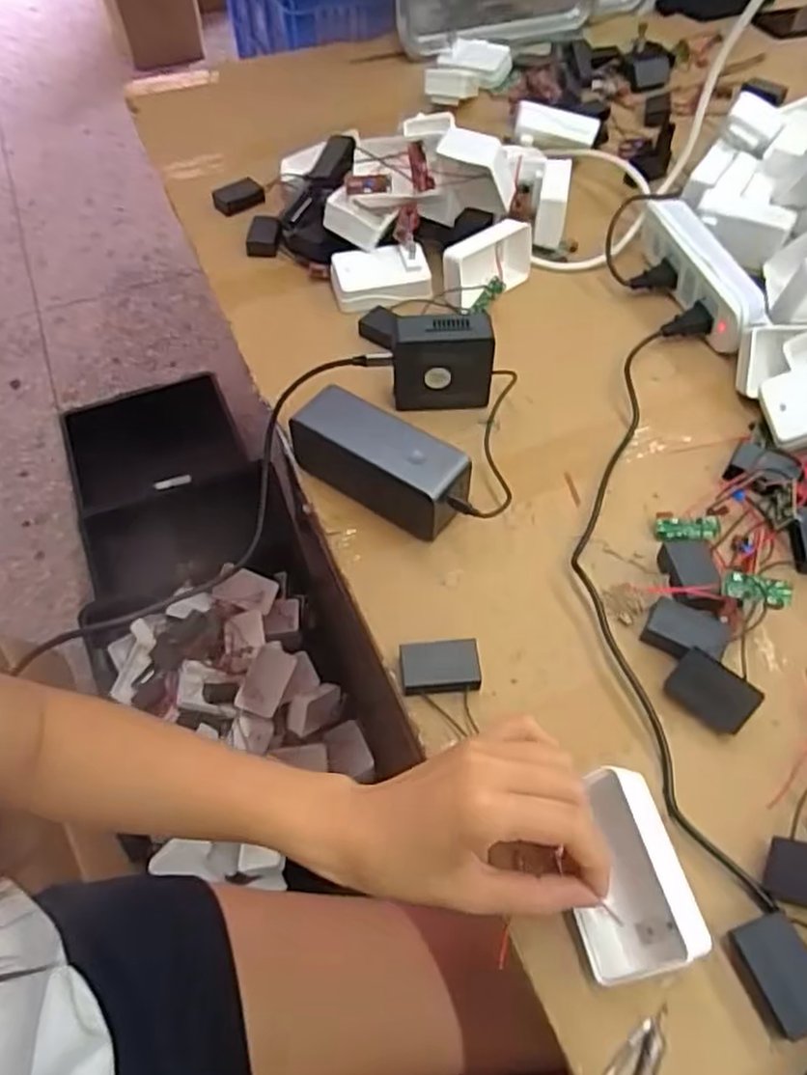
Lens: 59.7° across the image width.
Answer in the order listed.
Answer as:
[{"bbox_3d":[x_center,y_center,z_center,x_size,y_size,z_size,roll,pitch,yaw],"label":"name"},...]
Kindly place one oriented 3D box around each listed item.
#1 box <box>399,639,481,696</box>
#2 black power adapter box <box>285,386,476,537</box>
[{"bbox_3d":[0.023,0.082,0.441,0.048,0.021,0.030,-6,56,0],"label":"box"},{"bbox_3d":[-0.014,-0.052,0.509,0.128,0.058,0.051,29,63,21],"label":"black power adapter box"}]

